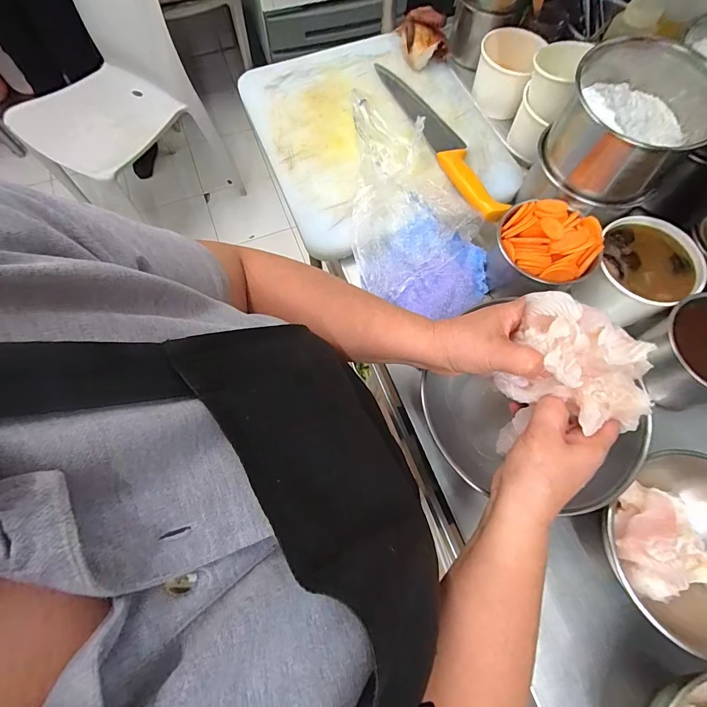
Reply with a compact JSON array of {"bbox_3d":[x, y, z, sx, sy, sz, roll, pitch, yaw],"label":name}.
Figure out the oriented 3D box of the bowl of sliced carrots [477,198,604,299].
[{"bbox_3d":[0.229,-0.134,0.464,0.106,0.085,0.124,-23,71,-9],"label":"bowl of sliced carrots"}]

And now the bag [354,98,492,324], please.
[{"bbox_3d":[0.087,-0.218,0.528,0.171,0.042,0.347,-2,69,-2],"label":"bag"}]

